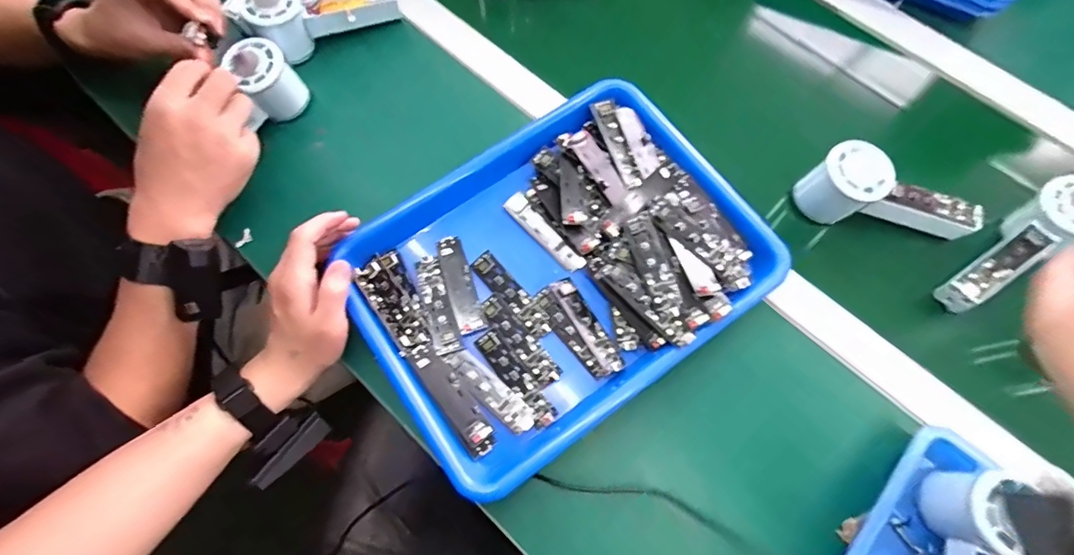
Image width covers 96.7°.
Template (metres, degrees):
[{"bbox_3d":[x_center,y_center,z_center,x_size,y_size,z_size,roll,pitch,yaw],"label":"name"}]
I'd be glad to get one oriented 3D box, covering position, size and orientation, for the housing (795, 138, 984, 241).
[{"bbox_3d":[0.326,-0.073,0.440,0.149,0.060,0.052,16,73,4],"label":"housing"}]

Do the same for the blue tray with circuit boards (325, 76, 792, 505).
[{"bbox_3d":[0.017,-0.010,0.420,0.331,0.051,0.249,-34,76,-10],"label":"blue tray with circuit boards"}]

